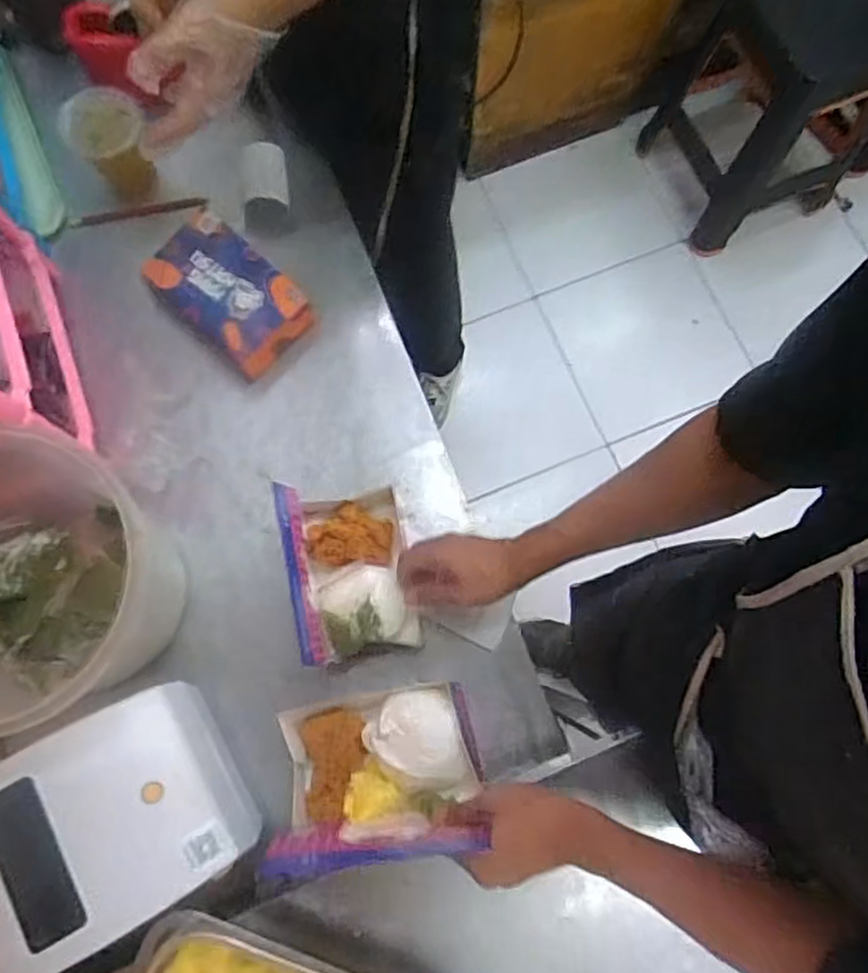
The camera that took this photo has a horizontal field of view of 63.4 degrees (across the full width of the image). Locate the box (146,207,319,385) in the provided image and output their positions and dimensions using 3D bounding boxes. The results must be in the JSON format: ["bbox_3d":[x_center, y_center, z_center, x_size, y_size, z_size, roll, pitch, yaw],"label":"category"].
[{"bbox_3d":[-0.245,-0.227,0.835,0.182,0.079,0.115,43,81,8],"label":"box"}]

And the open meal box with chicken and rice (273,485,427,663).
[{"bbox_3d":[-0.085,0.085,0.734,0.113,0.141,0.183,-11,78,-3],"label":"open meal box with chicken and rice"}]

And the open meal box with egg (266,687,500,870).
[{"bbox_3d":[-0.052,0.248,0.620,0.170,0.163,0.109,-8,78,-2],"label":"open meal box with egg"}]

